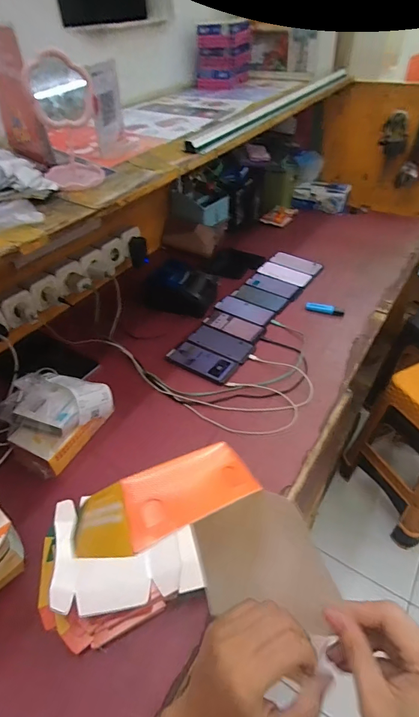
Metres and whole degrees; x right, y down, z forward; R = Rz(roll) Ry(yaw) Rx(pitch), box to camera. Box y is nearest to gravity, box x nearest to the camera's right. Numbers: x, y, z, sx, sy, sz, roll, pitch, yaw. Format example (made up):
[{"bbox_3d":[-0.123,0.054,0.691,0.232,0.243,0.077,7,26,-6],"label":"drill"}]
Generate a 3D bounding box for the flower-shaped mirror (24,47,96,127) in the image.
[{"bbox_3d":[-0.231,-0.419,0.607,0.021,0.103,0.090,30,84,42],"label":"flower-shaped mirror"}]

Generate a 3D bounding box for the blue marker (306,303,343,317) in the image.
[{"bbox_3d":[0.317,-0.138,1.064,0.100,0.017,0.020,11,45,16],"label":"blue marker"}]

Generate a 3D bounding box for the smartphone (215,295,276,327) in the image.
[{"bbox_3d":[0.096,-0.135,1.084,0.169,0.010,0.076,27,51,29],"label":"smartphone"}]

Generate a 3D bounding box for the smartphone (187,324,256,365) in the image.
[{"bbox_3d":[0.028,-0.038,0.978,0.169,0.012,0.082,23,49,26],"label":"smartphone"}]

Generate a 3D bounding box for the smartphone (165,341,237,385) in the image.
[{"bbox_3d":[-0.018,0.009,0.933,0.166,0.014,0.075,22,48,25],"label":"smartphone"}]

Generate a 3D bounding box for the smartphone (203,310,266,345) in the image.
[{"bbox_3d":[0.064,-0.085,1.030,0.161,0.007,0.080,23,49,26],"label":"smartphone"}]

